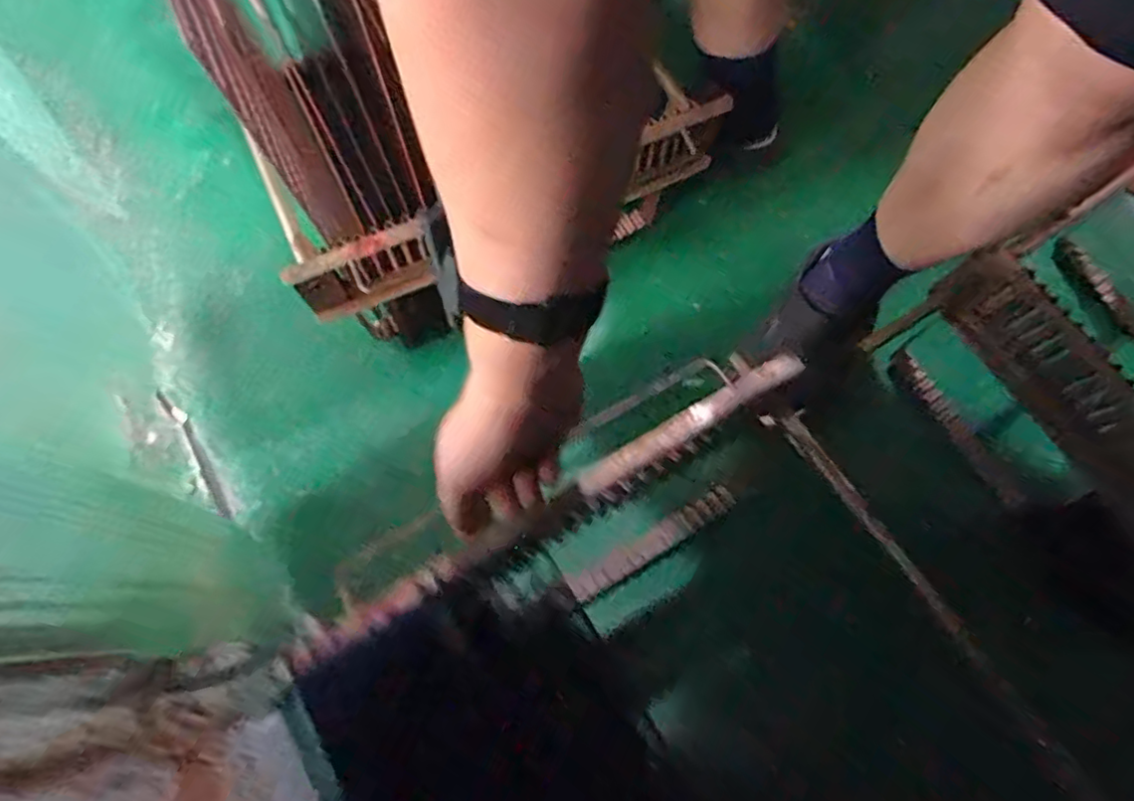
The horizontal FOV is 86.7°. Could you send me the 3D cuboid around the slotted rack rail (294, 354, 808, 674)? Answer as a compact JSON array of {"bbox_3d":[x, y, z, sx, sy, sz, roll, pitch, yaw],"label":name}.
[{"bbox_3d":[-0.003,0.075,0.410,0.384,0.023,0.032,-30,73,-7],"label":"slotted rack rail"}]

